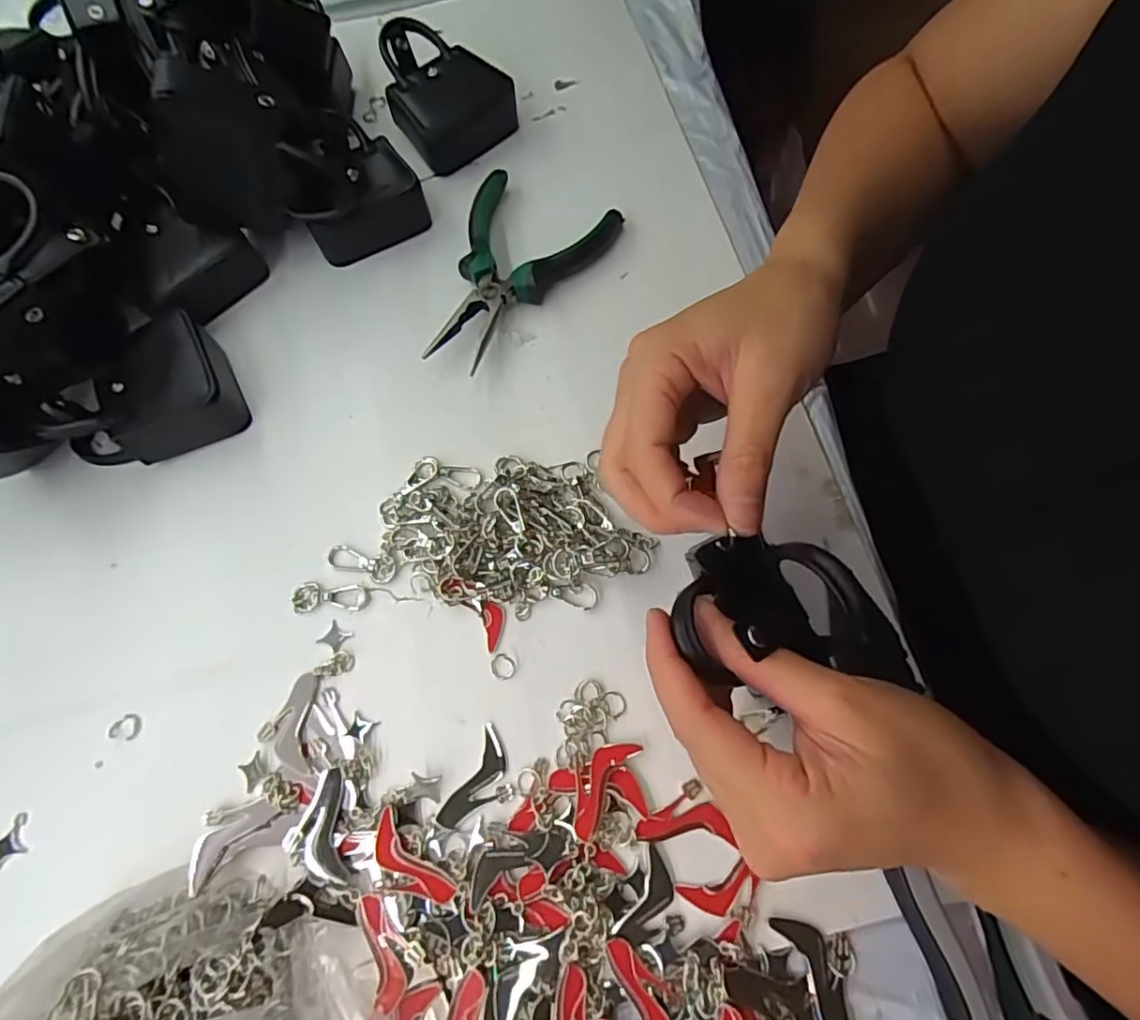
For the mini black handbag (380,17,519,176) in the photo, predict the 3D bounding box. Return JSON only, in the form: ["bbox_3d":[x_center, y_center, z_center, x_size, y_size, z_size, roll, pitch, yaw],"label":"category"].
[{"bbox_3d":[-0.092,-0.297,0.421,0.078,0.052,0.098,-33,70,-11],"label":"mini black handbag"}]

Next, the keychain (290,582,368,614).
[{"bbox_3d":[-0.128,0.046,0.308,0.040,0.004,0.016,-1,68,2],"label":"keychain"}]

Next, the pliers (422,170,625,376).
[{"bbox_3d":[-0.038,-0.150,0.374,0.095,0.024,0.145,23,71,11],"label":"pliers"}]

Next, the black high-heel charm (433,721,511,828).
[{"bbox_3d":[-0.040,0.129,0.273,0.025,0.004,0.047,25,71,12],"label":"black high-heel charm"}]

